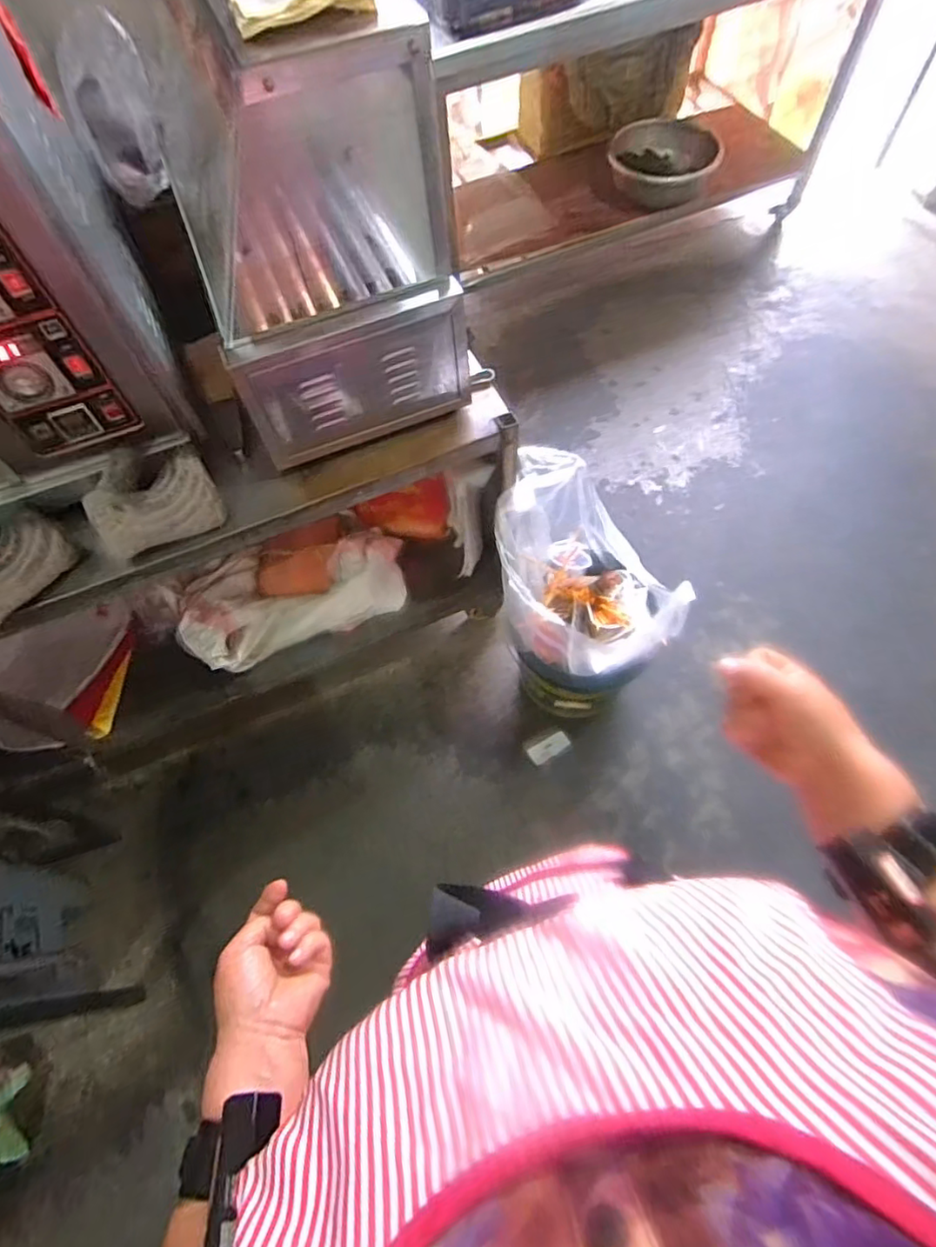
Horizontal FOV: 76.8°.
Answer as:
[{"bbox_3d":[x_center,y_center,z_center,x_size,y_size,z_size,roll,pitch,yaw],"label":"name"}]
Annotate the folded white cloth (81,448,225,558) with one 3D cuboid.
[{"bbox_3d":[-0.471,-0.184,0.891,0.172,0.077,0.135,-29,65,-11],"label":"folded white cloth"}]

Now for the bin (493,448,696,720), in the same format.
[{"bbox_3d":[0.225,-0.052,1.284,0.306,0.494,0.436,-5,63,1],"label":"bin"}]

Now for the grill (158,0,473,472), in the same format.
[{"bbox_3d":[-0.273,-0.643,0.870,0.324,0.469,0.581,-23,64,-8],"label":"grill"}]

